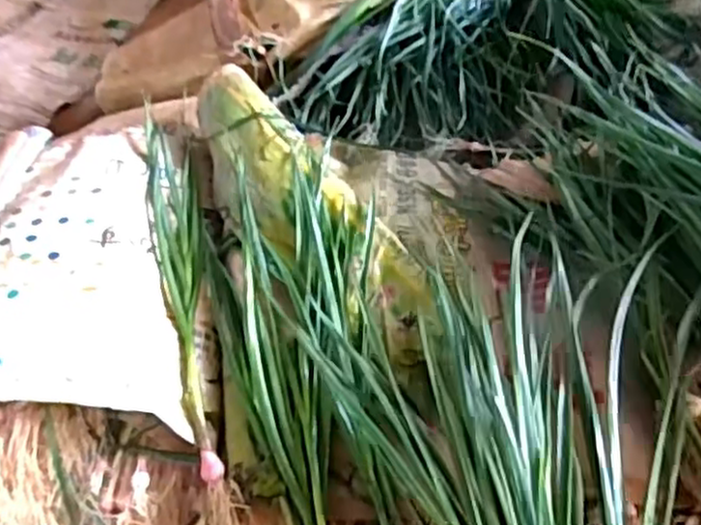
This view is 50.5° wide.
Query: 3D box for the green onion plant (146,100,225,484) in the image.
[{"bbox_3d":[-0.164,0.001,0.731,0.050,0.037,0.458,-12,48,-6],"label":"green onion plant"}]

